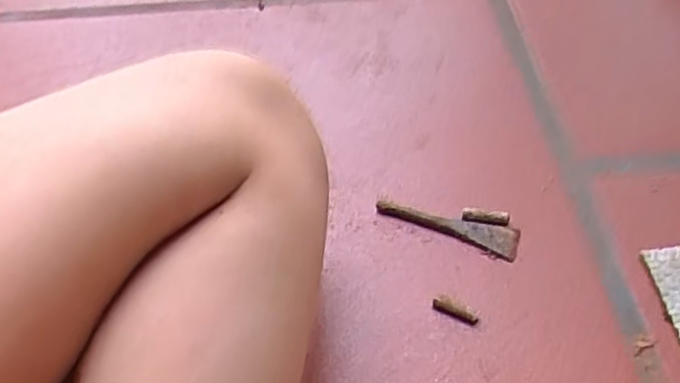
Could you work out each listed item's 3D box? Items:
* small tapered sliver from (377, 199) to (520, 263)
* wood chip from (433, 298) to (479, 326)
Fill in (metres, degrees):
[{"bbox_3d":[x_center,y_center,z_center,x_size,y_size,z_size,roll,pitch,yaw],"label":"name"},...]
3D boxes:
[{"bbox_3d":[0.078,0.022,0.495,0.101,0.005,0.024,20,53,16],"label":"small tapered sliver"},{"bbox_3d":[0.075,0.078,0.448,0.030,0.006,0.008,22,54,19],"label":"wood chip"}]

